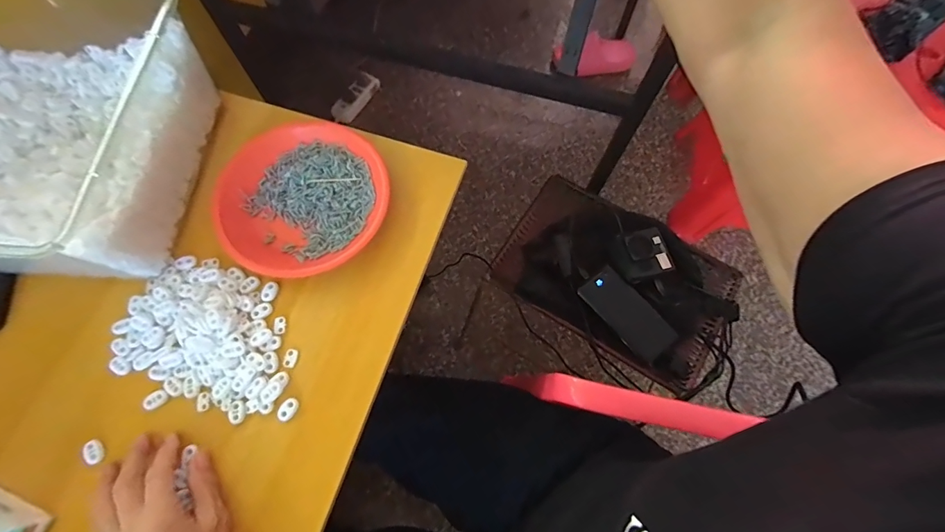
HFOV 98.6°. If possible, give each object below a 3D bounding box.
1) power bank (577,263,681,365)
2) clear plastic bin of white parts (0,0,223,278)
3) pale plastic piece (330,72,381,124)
[{"bbox_3d":[0.242,0.073,0.632,0.068,0.016,0.152,-38,74,-12],"label":"power bank"},{"bbox_3d":[-0.486,-0.141,0.439,0.347,0.112,0.293,5,70,3],"label":"clear plastic bin of white parts"},{"bbox_3d":[-0.331,-0.490,1.183,0.046,0.062,0.151,44,89,15],"label":"pale plastic piece"}]

